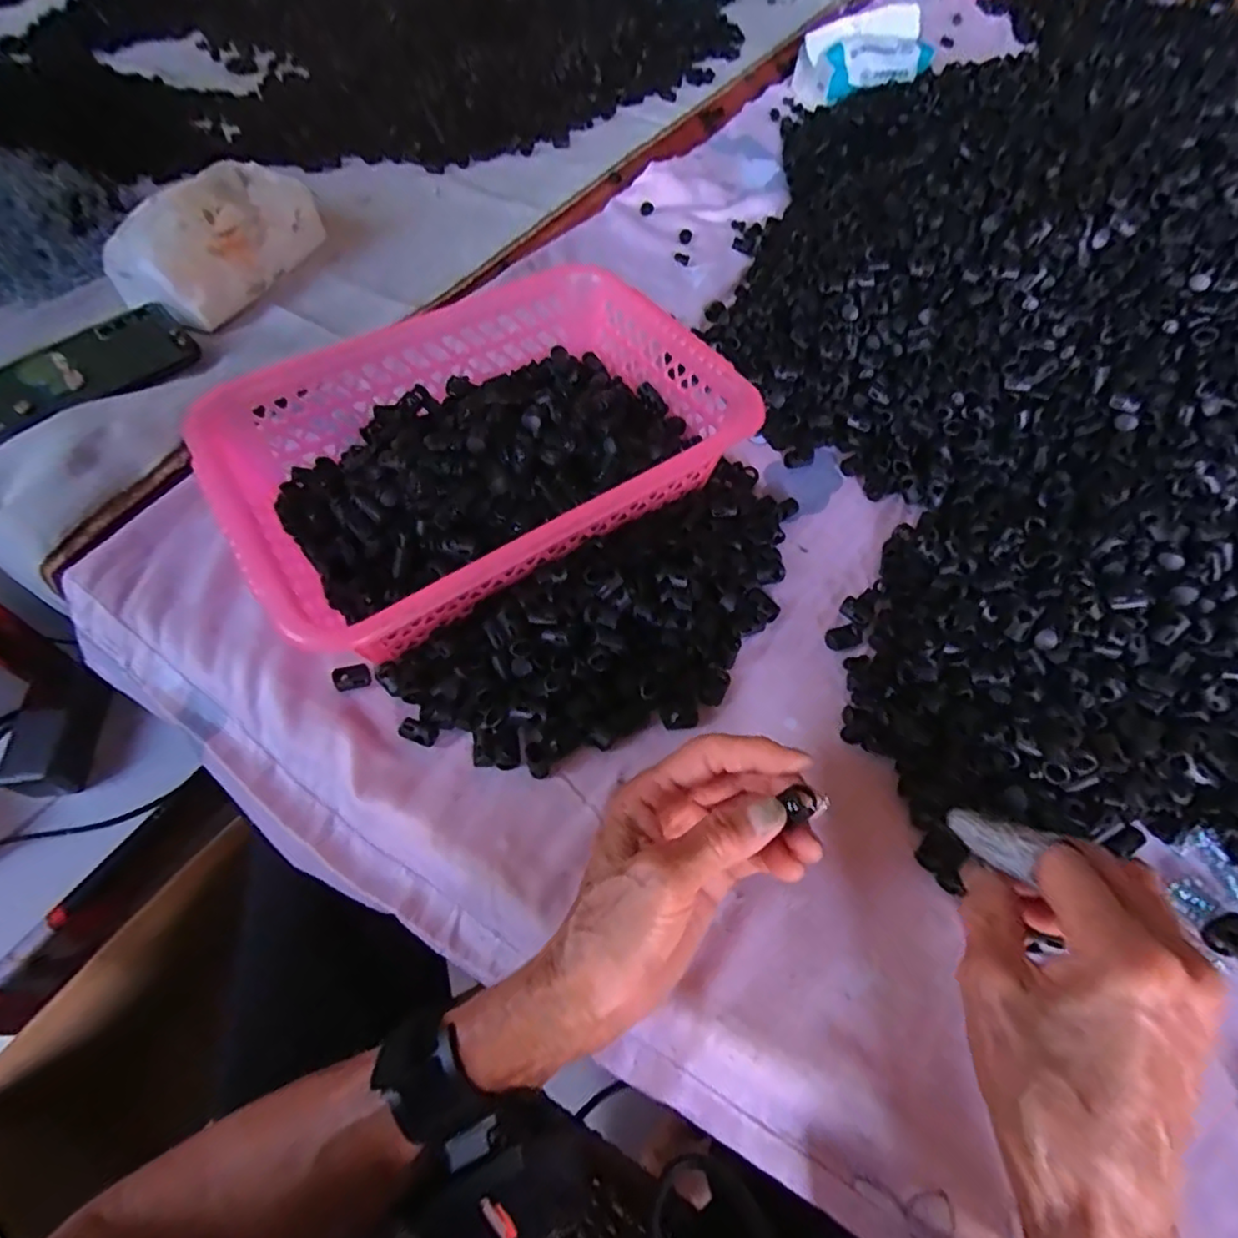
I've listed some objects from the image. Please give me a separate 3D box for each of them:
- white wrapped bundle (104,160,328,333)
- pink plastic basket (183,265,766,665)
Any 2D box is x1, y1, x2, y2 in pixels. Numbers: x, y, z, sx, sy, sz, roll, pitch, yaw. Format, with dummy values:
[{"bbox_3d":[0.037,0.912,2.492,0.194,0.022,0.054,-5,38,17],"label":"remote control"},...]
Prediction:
[{"bbox_3d":[-0.342,-0.329,0.549,0.079,0.069,0.175,18,59,11],"label":"white wrapped bundle"},{"bbox_3d":[-0.082,-0.105,0.417,0.298,0.079,0.213,-30,62,-18],"label":"pink plastic basket"}]

